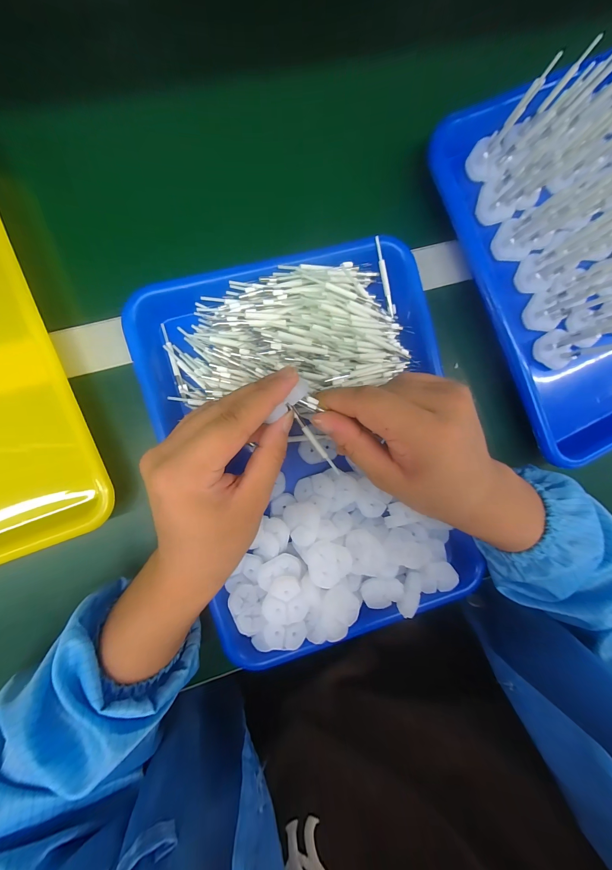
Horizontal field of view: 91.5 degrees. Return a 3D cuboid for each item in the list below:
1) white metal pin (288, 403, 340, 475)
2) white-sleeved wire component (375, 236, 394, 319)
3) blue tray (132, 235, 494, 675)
[{"bbox_3d":[0.006,0.004,0.216,0.004,0.004,0.066,-37,110,-4],"label":"white metal pin"},{"bbox_3d":[0.070,-0.138,0.263,0.006,0.004,0.065,-21,111,-6],"label":"white-sleeved wire component"},{"bbox_3d":[0.012,0.016,0.257,0.242,0.046,0.325,-15,94,-6],"label":"blue tray"}]

